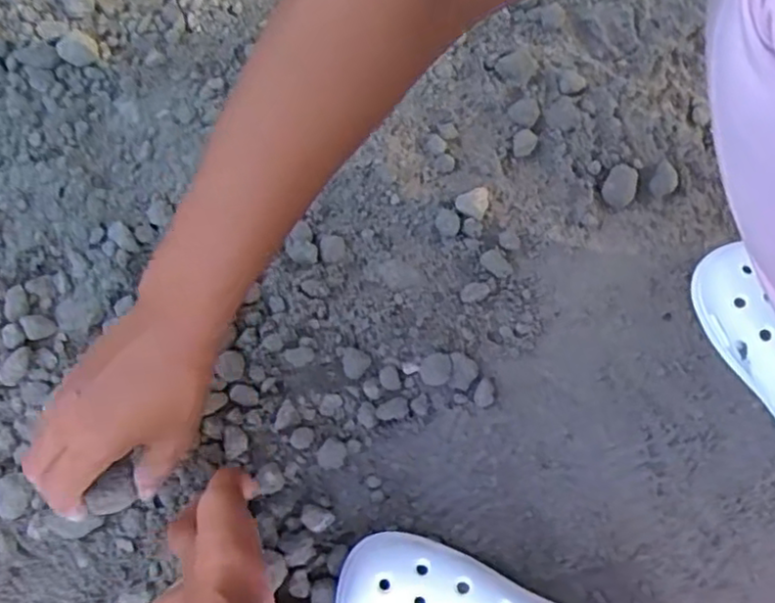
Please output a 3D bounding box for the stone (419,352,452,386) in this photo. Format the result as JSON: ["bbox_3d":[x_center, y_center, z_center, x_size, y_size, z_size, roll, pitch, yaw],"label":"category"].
[{"bbox_3d":[0.035,0.048,0.480,0.023,0.011,0.023,1,79,-5],"label":"stone"}]

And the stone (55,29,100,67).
[{"bbox_3d":[-0.242,-0.197,0.524,0.028,0.018,0.029,1,79,-5],"label":"stone"}]

